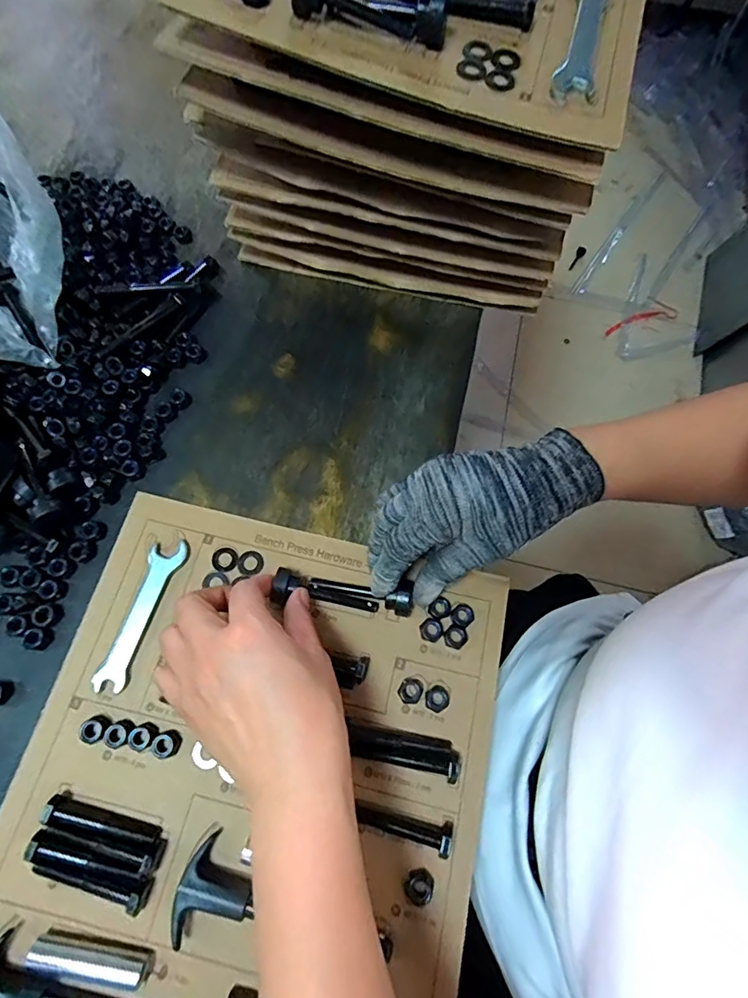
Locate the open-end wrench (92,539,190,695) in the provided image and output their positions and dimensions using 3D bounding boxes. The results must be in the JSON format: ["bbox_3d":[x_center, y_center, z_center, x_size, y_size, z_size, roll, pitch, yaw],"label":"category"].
[{"bbox_3d":[-0.173,0.084,0.356,0.027,0.009,0.113,18,69,4],"label":"open-end wrench"}]

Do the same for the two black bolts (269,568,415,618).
[{"bbox_3d":[-0.022,0.069,0.353,0.100,0.021,0.025,8,69,5],"label":"two black bolts"}]

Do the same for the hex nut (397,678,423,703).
[{"bbox_3d":[0.026,0.136,0.338,0.016,0.005,0.017,34,71,10],"label":"hex nut"}]

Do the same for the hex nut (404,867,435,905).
[{"bbox_3d":[0.029,0.240,0.295,0.016,0.004,0.018,36,72,11],"label":"hex nut"}]

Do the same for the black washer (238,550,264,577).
[{"bbox_3d":[-0.096,0.049,0.369,0.019,0.004,0.018,-39,76,-15],"label":"black washer"}]

